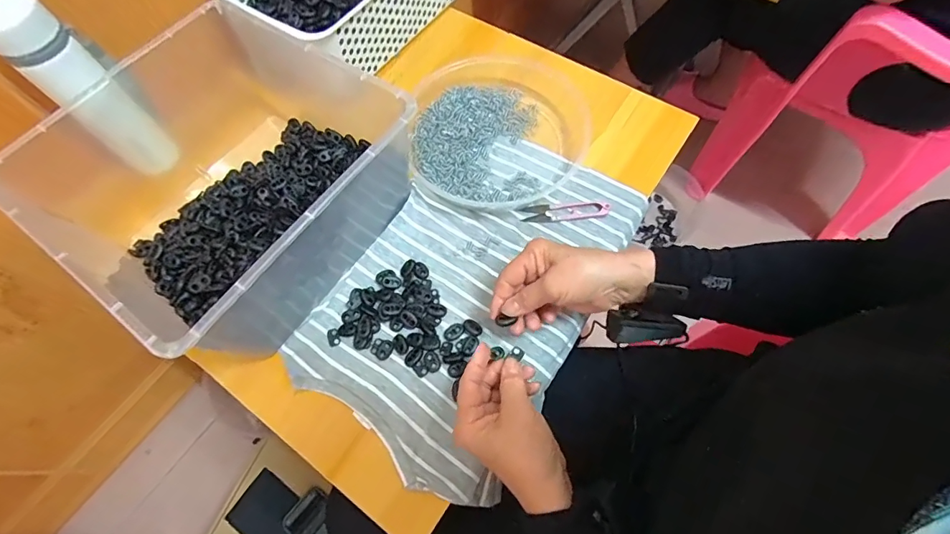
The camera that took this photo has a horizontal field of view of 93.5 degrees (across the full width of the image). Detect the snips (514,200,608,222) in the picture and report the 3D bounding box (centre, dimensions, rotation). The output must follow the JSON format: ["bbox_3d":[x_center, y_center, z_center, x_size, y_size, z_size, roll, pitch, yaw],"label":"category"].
[{"bbox_3d":[0.105,-0.066,0.522,0.101,0.004,0.025,-6,66,-1],"label":"snips"}]

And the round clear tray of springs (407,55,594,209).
[{"bbox_3d":[0.029,-0.173,0.557,0.216,0.032,0.208,-1,66,2],"label":"round clear tray of springs"}]

